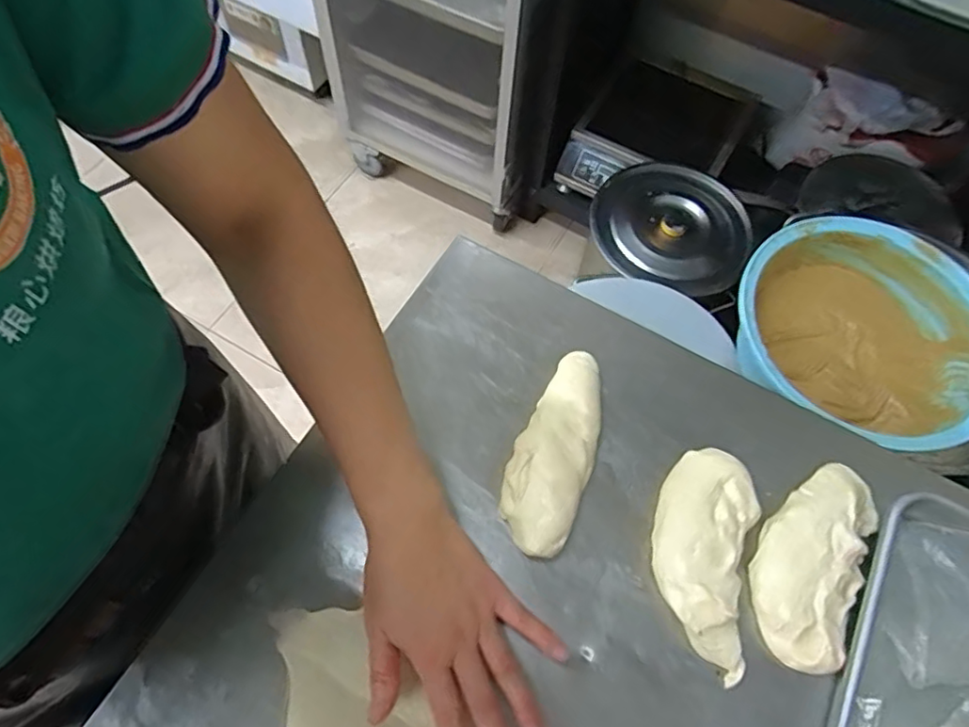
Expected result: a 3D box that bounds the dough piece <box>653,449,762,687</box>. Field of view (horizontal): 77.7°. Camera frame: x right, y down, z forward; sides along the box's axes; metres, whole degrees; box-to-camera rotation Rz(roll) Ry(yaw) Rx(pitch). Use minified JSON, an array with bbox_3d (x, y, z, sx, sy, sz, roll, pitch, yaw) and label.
[{"bbox_3d":[0.158,0.136,0.437,0.068,0.026,0.148,14,65,4],"label":"dough piece"}]

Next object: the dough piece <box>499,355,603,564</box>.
[{"bbox_3d":[0.058,0.063,0.466,0.058,0.032,0.163,23,66,8],"label":"dough piece"}]

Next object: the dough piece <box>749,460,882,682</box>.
[{"bbox_3d":[0.240,0.138,0.438,0.072,0.027,0.151,28,66,10],"label":"dough piece"}]

